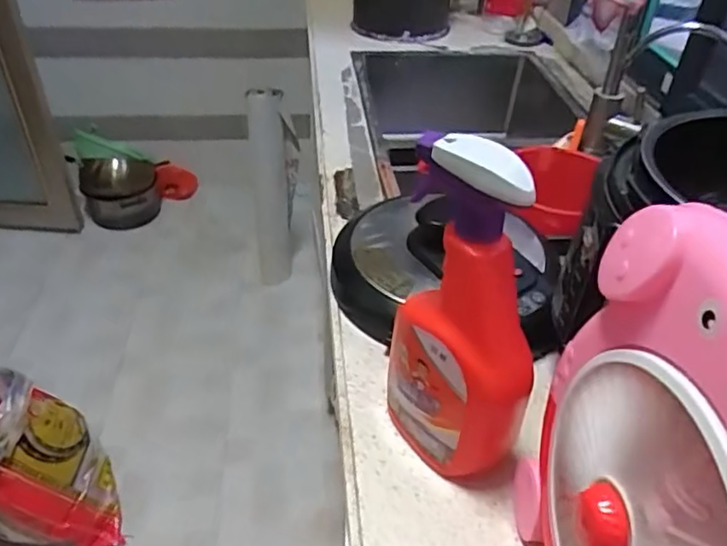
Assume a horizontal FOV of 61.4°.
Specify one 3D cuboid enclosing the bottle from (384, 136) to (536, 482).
[{"bbox_3d":[0.072,0.040,0.465,0.117,0.276,0.061,32,48,31],"label":"bottle"}]

